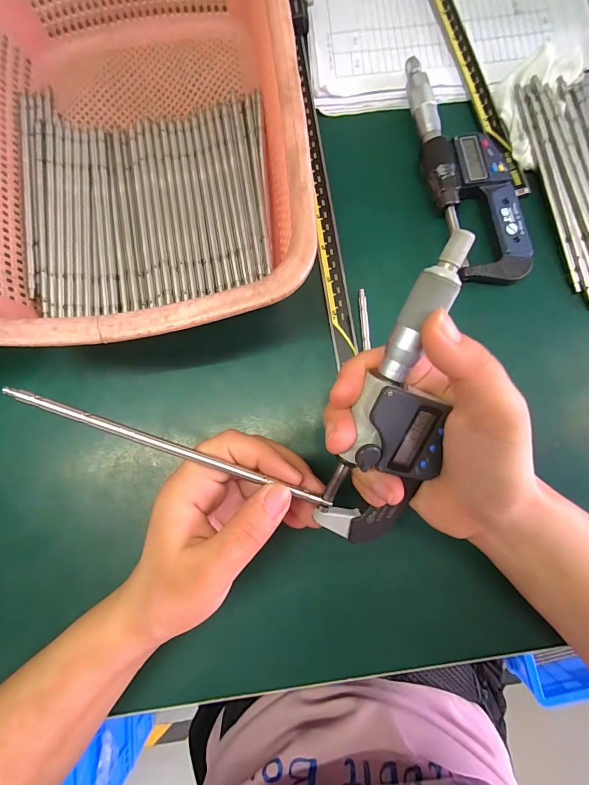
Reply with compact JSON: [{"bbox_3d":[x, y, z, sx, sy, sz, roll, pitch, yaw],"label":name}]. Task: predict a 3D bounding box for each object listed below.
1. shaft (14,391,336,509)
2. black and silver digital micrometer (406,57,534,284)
[{"bbox_3d":[-0.057,0.029,0.182,0.161,0.007,0.005,22,84,-8],"label":"shaft"},{"bbox_3d":[0.125,-0.163,0.268,0.058,0.016,0.177,-10,81,-1],"label":"black and silver digital micrometer"}]

